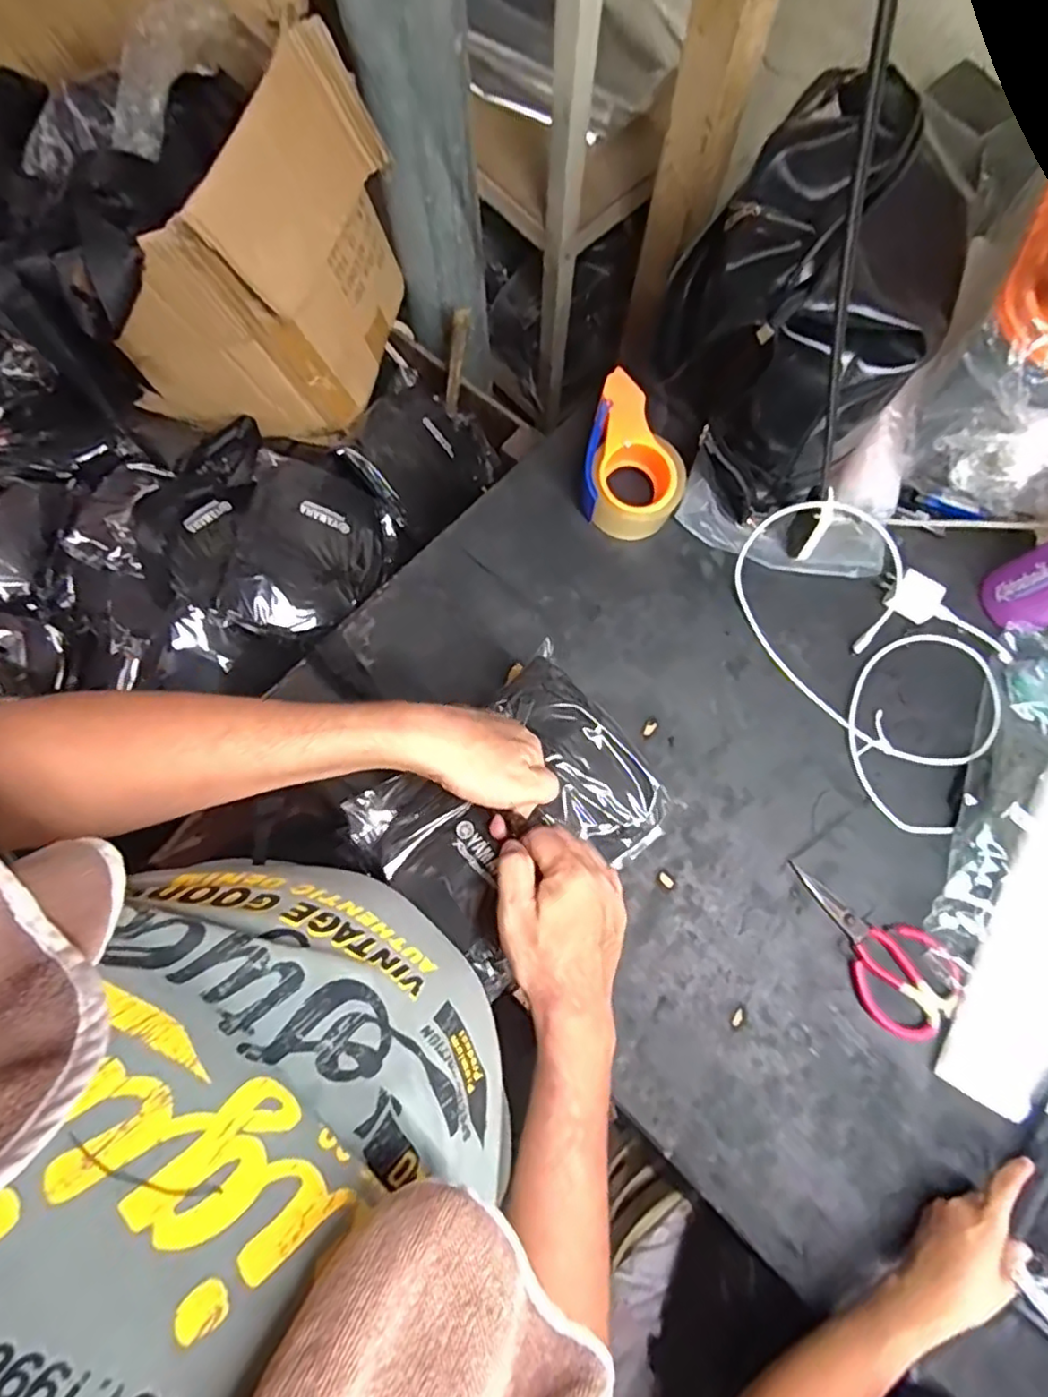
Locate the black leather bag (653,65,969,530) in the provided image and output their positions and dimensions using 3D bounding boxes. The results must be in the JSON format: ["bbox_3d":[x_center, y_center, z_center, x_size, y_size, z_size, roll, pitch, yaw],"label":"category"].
[{"bbox_3d":[0.250,-0.361,0.607,0.251,0.242,0.222,42,81,7],"label":"black leather bag"}]

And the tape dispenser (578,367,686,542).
[{"bbox_3d":[0.117,-0.253,0.680,0.108,0.046,0.159,13,91,-3],"label":"tape dispenser"}]

